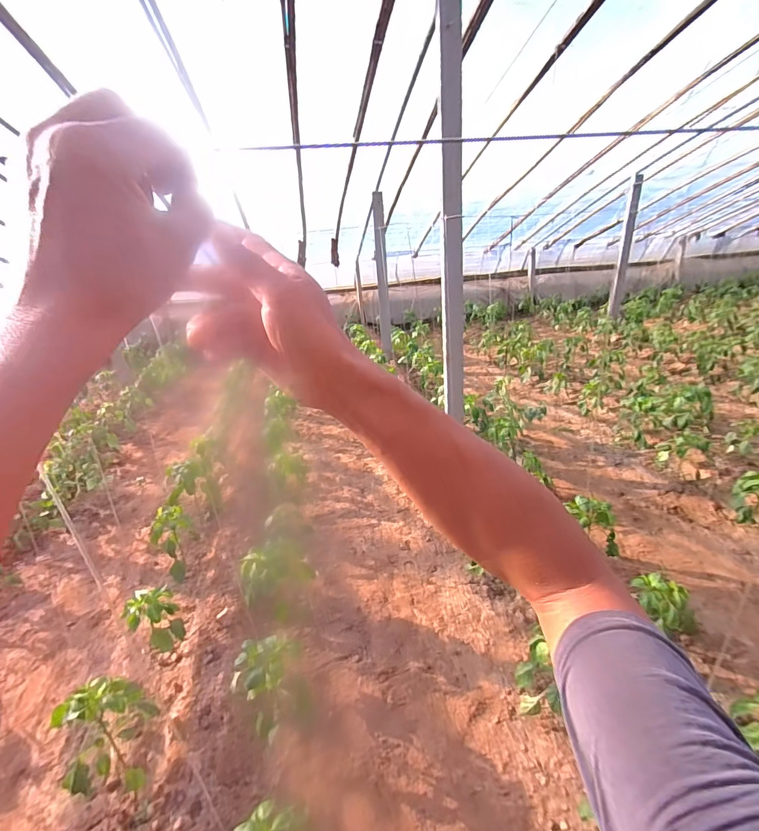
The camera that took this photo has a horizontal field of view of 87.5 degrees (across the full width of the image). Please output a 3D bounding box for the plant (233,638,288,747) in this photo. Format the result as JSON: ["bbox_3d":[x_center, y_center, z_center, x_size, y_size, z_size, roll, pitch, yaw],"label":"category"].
[{"bbox_3d":[-0.453,1.008,1.515,0.162,0.333,0.210,5,27,15],"label":"plant"}]

